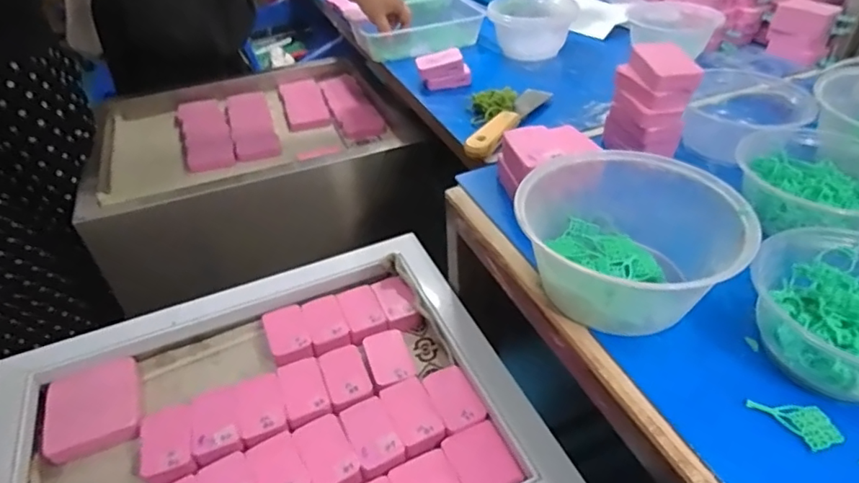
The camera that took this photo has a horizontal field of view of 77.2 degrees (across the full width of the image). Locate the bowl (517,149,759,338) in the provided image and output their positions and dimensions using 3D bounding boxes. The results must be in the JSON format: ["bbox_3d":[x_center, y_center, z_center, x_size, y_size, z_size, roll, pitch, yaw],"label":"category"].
[{"bbox_3d":[0.162,-0.004,0.434,0.141,0.076,0.166,-32,48,-30],"label":"bowl"}]

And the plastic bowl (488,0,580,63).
[{"bbox_3d":[0.163,-0.351,0.864,0.133,0.075,0.110,4,41,8],"label":"plastic bowl"}]

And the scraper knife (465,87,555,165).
[{"bbox_3d":[0.099,-0.150,0.673,0.039,0.024,0.178,20,46,25],"label":"scraper knife"}]

